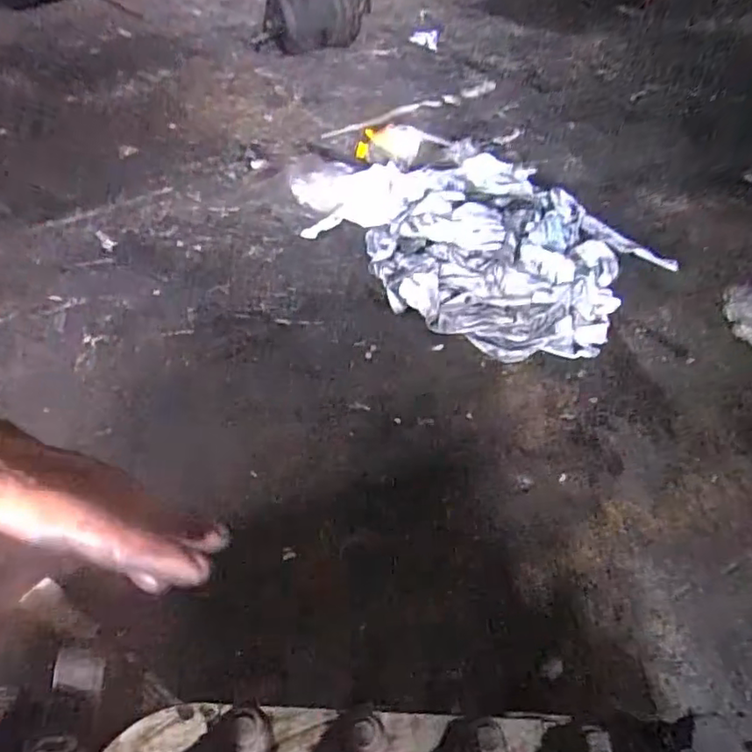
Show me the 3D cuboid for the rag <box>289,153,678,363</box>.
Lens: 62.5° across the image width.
[{"bbox_3d":[0.132,-0.218,0.871,0.364,0.058,0.523,-28,52,-25],"label":"rag"}]

